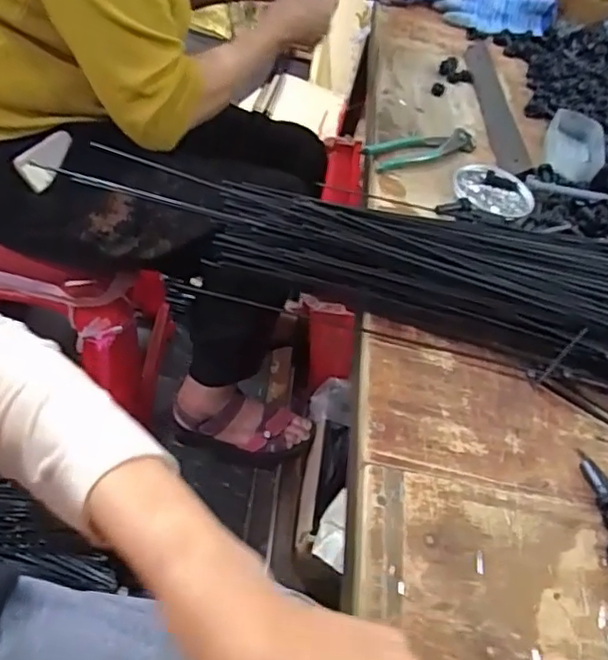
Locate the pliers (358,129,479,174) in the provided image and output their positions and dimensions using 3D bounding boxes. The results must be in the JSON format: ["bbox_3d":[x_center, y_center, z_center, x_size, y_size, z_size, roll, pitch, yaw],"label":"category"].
[{"bbox_3d":[0.139,-0.215,0.734,0.150,0.012,0.048,-16,57,-27],"label":"pliers"}]

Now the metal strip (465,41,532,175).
[{"bbox_3d":[0.255,-0.313,0.843,0.039,0.012,0.345,8,50,-9],"label":"metal strip"}]

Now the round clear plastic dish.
[{"bbox_3d":[0.217,-0.160,0.713,0.087,0.016,0.085,3,50,-4],"label":"round clear plastic dish"}]

